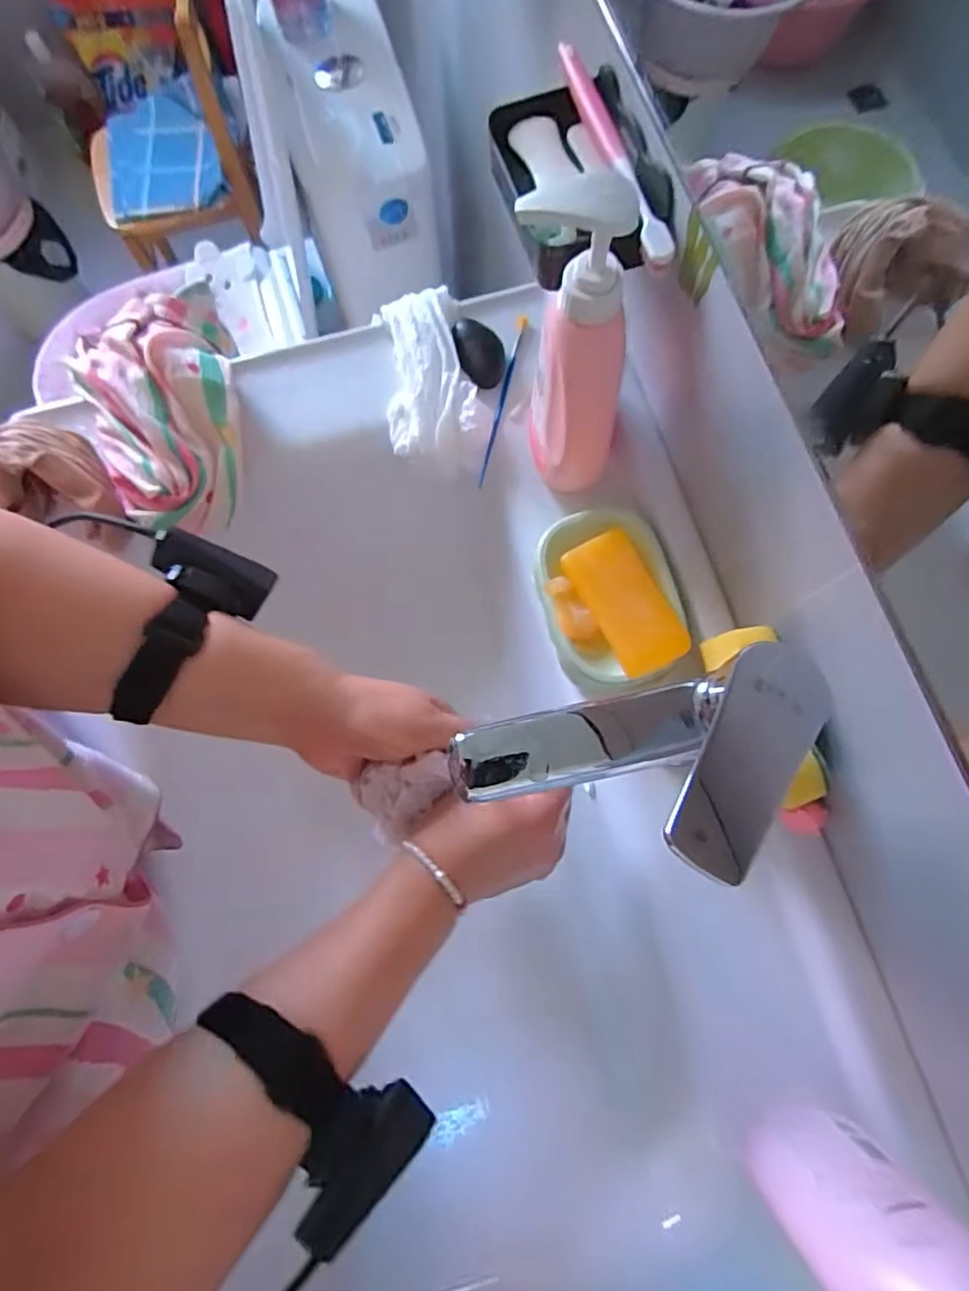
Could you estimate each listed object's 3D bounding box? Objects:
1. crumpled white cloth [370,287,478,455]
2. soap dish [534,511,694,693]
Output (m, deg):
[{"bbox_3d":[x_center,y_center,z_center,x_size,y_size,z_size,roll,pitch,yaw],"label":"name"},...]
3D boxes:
[{"bbox_3d":[-0.053,-0.230,0.502,0.070,0.034,0.134,-12,77,-2],"label":"crumpled white cloth"},{"bbox_3d":[0.087,-0.032,0.432,0.090,0.044,0.127,-14,77,-3],"label":"soap dish"}]

